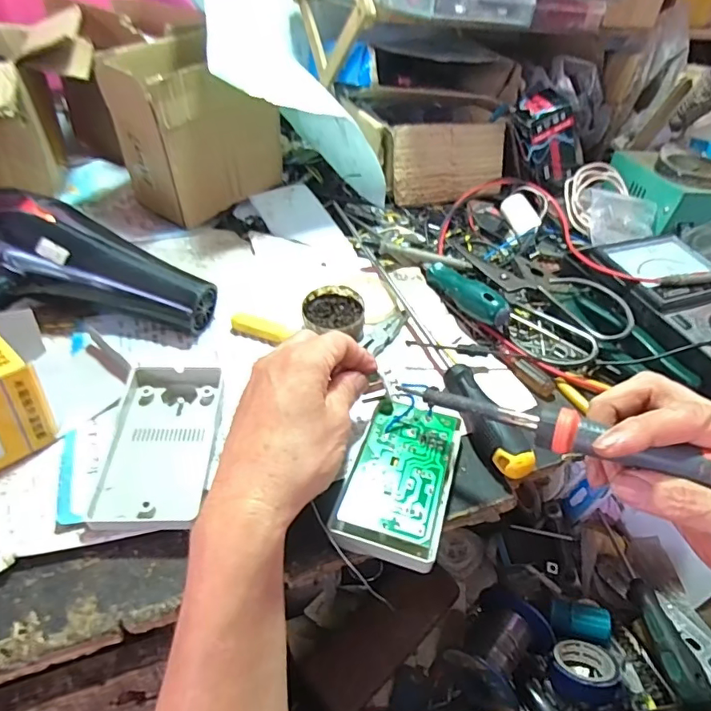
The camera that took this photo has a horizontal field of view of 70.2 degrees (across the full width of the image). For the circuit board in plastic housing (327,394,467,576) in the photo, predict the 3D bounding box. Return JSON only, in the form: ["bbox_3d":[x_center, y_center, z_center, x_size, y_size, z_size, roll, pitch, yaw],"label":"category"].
[{"bbox_3d":[0.030,0.076,0.324,0.064,0.014,0.109,16,42,9],"label":"circuit board in plastic housing"}]

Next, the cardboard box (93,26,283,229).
[{"bbox_3d":[-0.165,-0.235,0.533,0.091,0.141,0.154,31,47,24],"label":"cardboard box"}]

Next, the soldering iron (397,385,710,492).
[{"bbox_3d":[0.132,0.048,0.277,0.234,0.020,0.017,13,44,28],"label":"soldering iron"}]

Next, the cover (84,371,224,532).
[{"bbox_3d":[-0.125,0.057,0.330,0.065,0.018,0.114,2,42,-7],"label":"cover"}]

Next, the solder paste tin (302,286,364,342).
[{"bbox_3d":[-0.019,-0.038,0.442,0.053,0.019,0.050,4,42,-4],"label":"solder paste tin"}]

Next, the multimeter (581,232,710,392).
[{"bbox_3d":[0.310,-0.050,0.466,0.126,0.039,0.182,-9,44,-18],"label":"multimeter"}]

